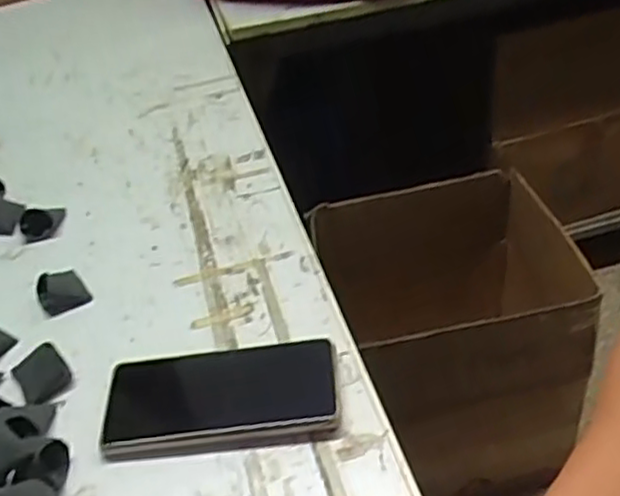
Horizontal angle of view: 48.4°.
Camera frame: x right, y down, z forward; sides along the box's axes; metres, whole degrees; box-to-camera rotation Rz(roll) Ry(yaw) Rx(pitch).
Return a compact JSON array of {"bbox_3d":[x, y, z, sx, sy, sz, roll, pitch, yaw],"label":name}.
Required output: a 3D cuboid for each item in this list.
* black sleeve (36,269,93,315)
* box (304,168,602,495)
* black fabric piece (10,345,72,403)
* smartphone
[{"bbox_3d":[-0.209,0.035,0.577,0.037,0.017,0.038,-29,45,-23],"label":"black sleeve"},{"bbox_3d":[0.238,0.163,1.159,0.367,0.438,0.342,-12,40,-5],"label":"box"},{"bbox_3d":[-0.199,0.094,0.512,0.035,0.013,0.039,-34,74,-18],"label":"black fabric piece"},{"bbox_3d":[-0.062,0.102,0.478,0.159,0.014,0.079,-7,40,1],"label":"smartphone"}]

